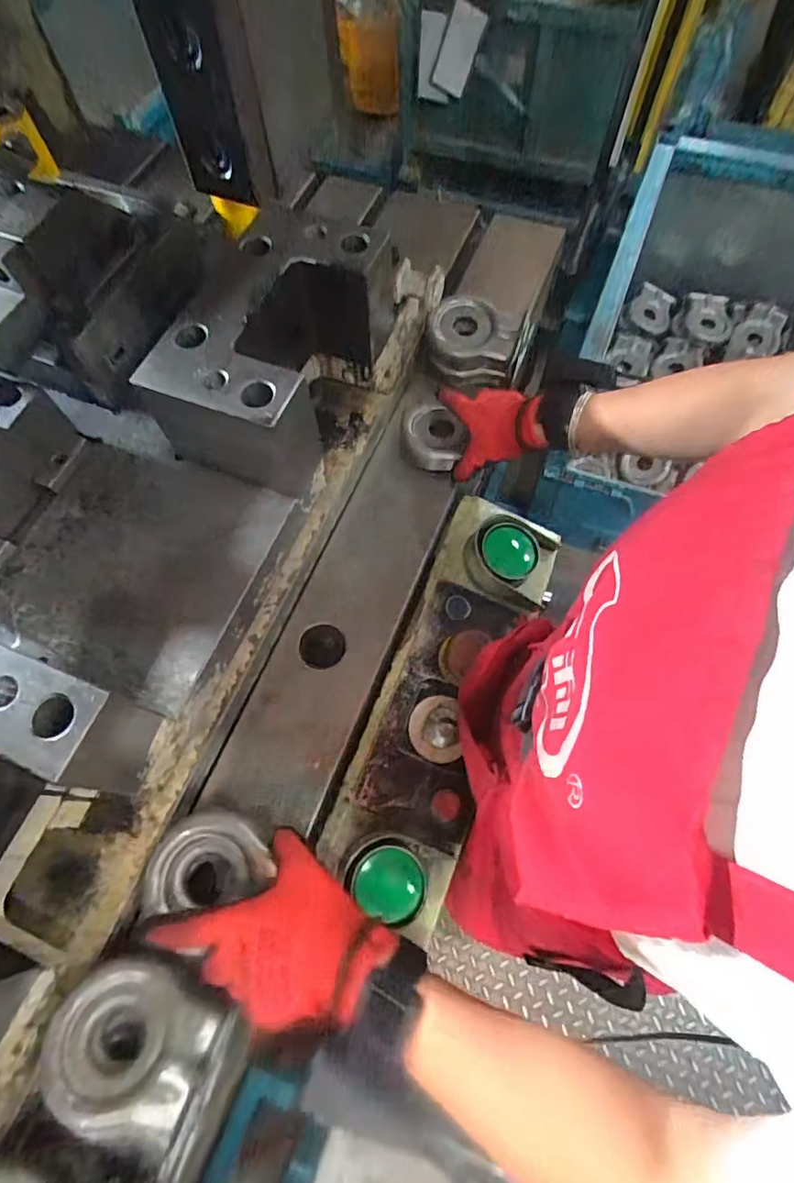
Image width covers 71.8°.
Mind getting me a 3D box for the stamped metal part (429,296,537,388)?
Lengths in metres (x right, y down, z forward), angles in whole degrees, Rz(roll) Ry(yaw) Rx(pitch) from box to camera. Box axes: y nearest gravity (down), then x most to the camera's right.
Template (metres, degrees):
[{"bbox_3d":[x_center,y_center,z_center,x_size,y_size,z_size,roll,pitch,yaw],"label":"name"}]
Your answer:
[{"bbox_3d":[0.107,-0.327,0.726,0.130,0.065,0.100,10,68,7],"label":"stamped metal part"}]

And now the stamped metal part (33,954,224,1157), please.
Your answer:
[{"bbox_3d":[-0.200,0.342,0.417,0.120,0.058,0.093,19,69,10],"label":"stamped metal part"}]

